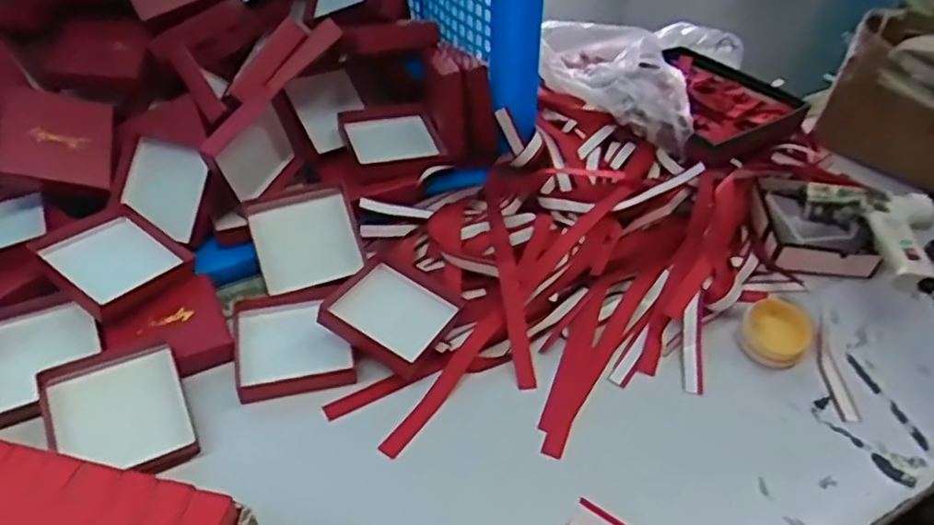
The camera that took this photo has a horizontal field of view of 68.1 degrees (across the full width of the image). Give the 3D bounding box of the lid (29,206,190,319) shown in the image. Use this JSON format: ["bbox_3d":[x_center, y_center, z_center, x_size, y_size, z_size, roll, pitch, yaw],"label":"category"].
[{"bbox_3d":[-0.300,-0.004,0.588,0.091,0.019,0.098,40,38,13],"label":"lid"}]

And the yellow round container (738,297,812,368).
[{"bbox_3d":[0.273,0.059,0.608,0.054,0.027,0.064,30,50,25],"label":"yellow round container"}]

